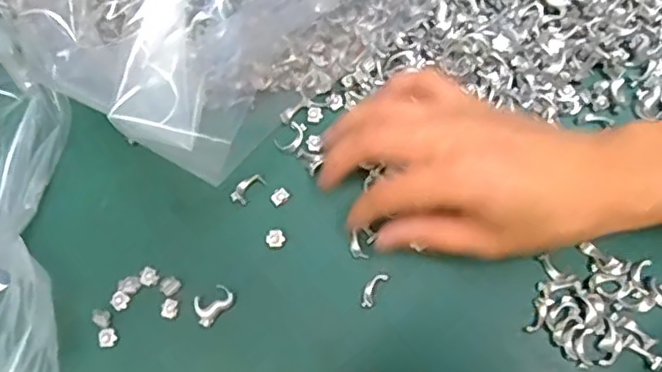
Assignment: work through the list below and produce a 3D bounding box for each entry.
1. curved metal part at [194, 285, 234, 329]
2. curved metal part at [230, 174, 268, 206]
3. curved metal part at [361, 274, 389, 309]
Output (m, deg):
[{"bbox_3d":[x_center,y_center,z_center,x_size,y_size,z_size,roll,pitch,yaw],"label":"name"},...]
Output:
[{"bbox_3d":[-0.062,0.061,0.321,0.015,0.004,0.022,43,78,12],"label":"curved metal part"},{"bbox_3d":[-0.045,0.001,0.338,0.020,0.004,0.011,-44,77,-11],"label":"curved metal part"},{"bbox_3d":[0.022,0.053,0.320,0.008,0.004,0.020,30,76,9],"label":"curved metal part"}]

